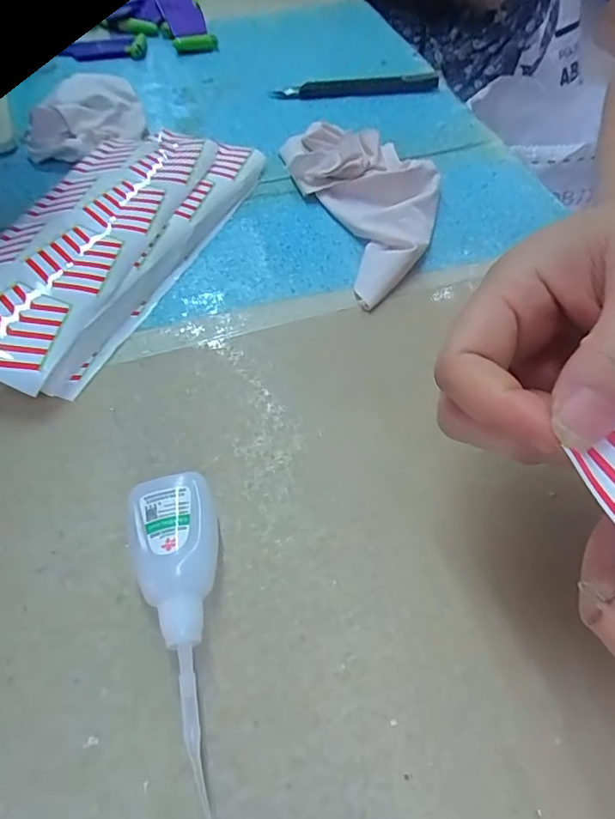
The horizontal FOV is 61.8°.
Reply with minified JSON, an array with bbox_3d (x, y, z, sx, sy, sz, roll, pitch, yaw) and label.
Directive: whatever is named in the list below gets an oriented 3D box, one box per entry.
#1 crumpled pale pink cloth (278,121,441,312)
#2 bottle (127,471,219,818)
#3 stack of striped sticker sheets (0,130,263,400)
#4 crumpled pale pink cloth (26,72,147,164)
[{"bbox_3d":[0.046,-0.145,0.340,0.087,0.034,0.164,-17,56,-11],"label":"crumpled pale pink cloth"},{"bbox_3d":[-0.042,0.081,0.191,0.033,0.023,0.117,-15,55,-10],"label":"bottle"},{"bbox_3d":[-0.128,-0.112,0.319,0.111,0.036,0.247,18,56,13],"label":"stack of striped sticker sheets"},{"bbox_3d":[-0.176,-0.232,0.405,0.086,0.034,0.093,-12,55,-8],"label":"crumpled pale pink cloth"}]

